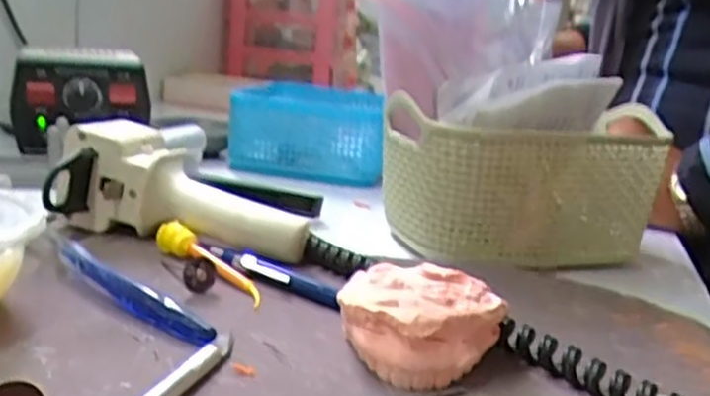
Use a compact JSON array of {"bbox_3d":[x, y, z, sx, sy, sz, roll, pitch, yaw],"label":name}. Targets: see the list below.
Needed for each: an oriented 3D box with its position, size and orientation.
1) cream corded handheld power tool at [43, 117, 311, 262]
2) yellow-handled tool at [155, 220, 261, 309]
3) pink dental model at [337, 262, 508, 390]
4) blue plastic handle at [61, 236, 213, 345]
[{"bbox_3d":[-0.095,-0.007,0.431,0.141,0.058,0.074,6,14,2],"label":"cream corded handheld power tool"},{"bbox_3d":[-0.074,0.031,0.379,0.018,0.016,0.089,-6,18,-39],"label":"yellow-handled tool"},{"bbox_3d":[0.026,0.051,0.298,0.064,0.036,0.042,7,14,7],"label":"pink dental model"},{"bbox_3d":[-0.104,0.042,0.333,0.112,0.012,0.011,16,18,38],"label":"blue plastic handle"}]

